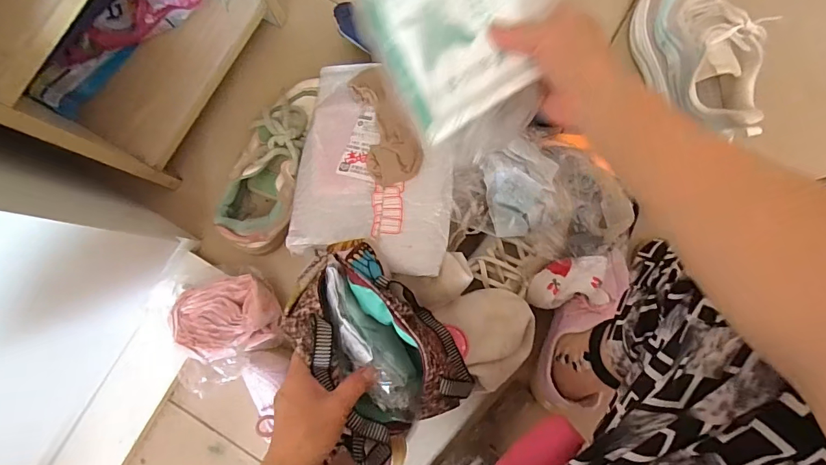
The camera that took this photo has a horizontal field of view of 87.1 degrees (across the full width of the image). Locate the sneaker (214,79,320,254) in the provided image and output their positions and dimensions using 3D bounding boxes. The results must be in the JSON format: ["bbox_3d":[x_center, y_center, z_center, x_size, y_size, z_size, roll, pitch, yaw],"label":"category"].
[{"bbox_3d":[-0.179,-0.093,0.572,0.113,0.081,0.247,24,87,9],"label":"sneaker"}]

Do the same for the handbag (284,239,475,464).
[{"bbox_3d":[-0.041,0.102,0.409,0.121,0.089,0.191,-31,81,2],"label":"handbag"}]

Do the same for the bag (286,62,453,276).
[{"bbox_3d":[-0.046,-0.088,0.507,0.180,0.021,0.276,0,69,11],"label":"bag"}]

